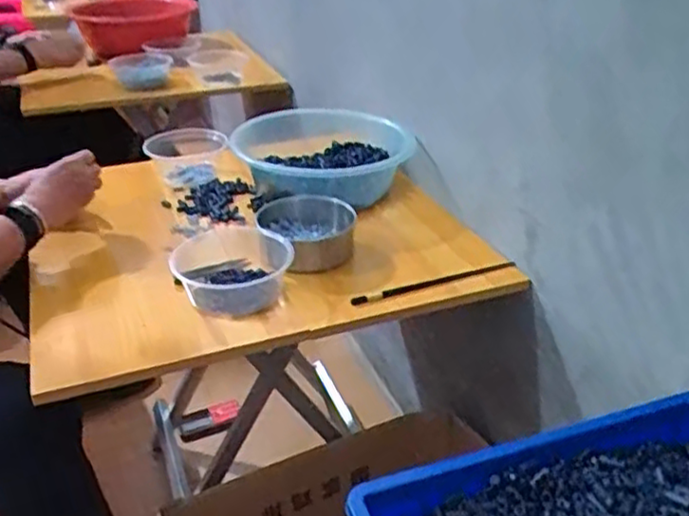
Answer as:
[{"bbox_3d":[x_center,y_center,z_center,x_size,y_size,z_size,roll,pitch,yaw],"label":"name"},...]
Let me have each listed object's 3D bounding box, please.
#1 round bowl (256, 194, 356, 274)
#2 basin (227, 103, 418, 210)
[{"bbox_3d":[-0.051,-0.031,0.975,0.127,0.087,0.132,0,31,0],"label":"round bowl"},{"bbox_3d":[-0.029,-0.167,1.134,0.260,0.079,0.268,-16,35,-24],"label":"basin"}]

